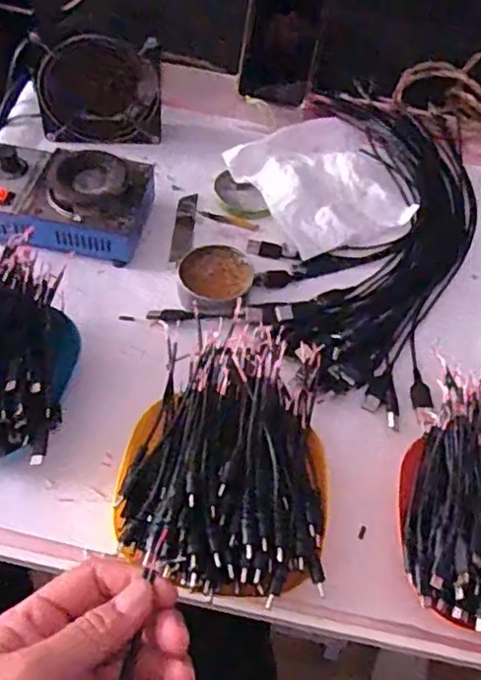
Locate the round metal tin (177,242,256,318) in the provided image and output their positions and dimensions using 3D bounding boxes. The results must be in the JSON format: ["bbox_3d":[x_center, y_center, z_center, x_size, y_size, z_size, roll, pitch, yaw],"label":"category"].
[{"bbox_3d":[-0.021,-0.052,0.555,0.061,0.025,0.060,2,55,-3],"label":"round metal tin"}]

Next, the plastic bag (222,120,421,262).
[{"bbox_3d":[0.088,-0.156,0.650,0.152,0.030,0.152,-22,59,-19],"label":"plastic bag"}]

